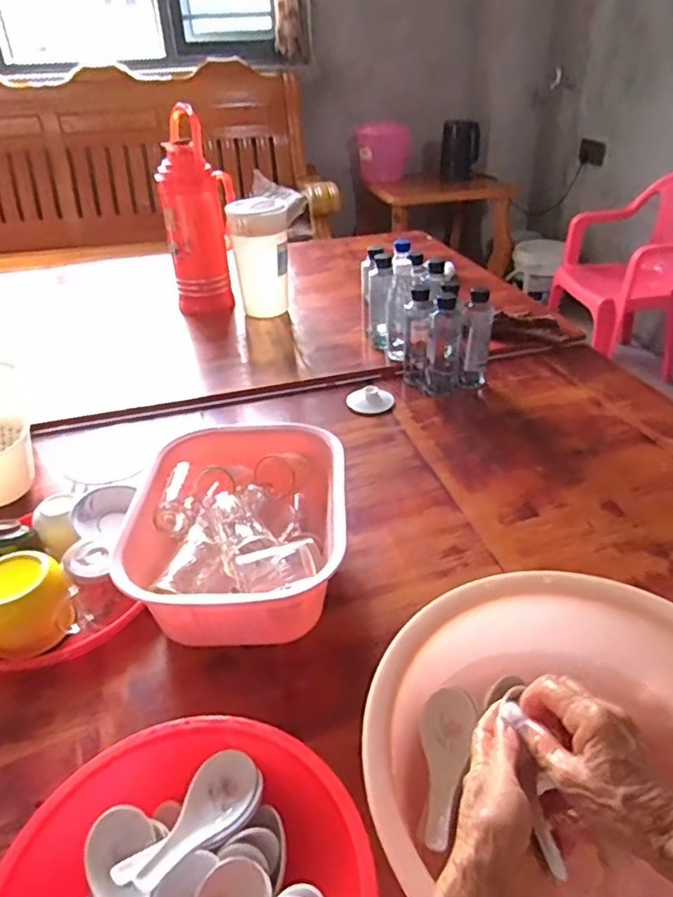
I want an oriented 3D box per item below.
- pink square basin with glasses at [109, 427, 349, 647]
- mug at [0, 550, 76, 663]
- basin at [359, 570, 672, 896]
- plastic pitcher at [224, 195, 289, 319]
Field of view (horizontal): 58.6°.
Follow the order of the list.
[{"bbox_3d":[-0.105,0.096,0.693,0.227,0.121,0.268,-2,35,1],"label":"pink square basin with glasses"},{"bbox_3d":[-0.345,0.174,0.636,0.122,0.088,0.107,-28,42,-31],"label":"mug"},{"bbox_3d":[0.188,0.254,0.457,0.306,0.114,0.310,-2,35,1],"label":"basin"},{"bbox_3d":[-0.162,-0.408,1.298,0.120,0.238,0.116,-8,35,-8],"label":"plastic pitcher"}]

